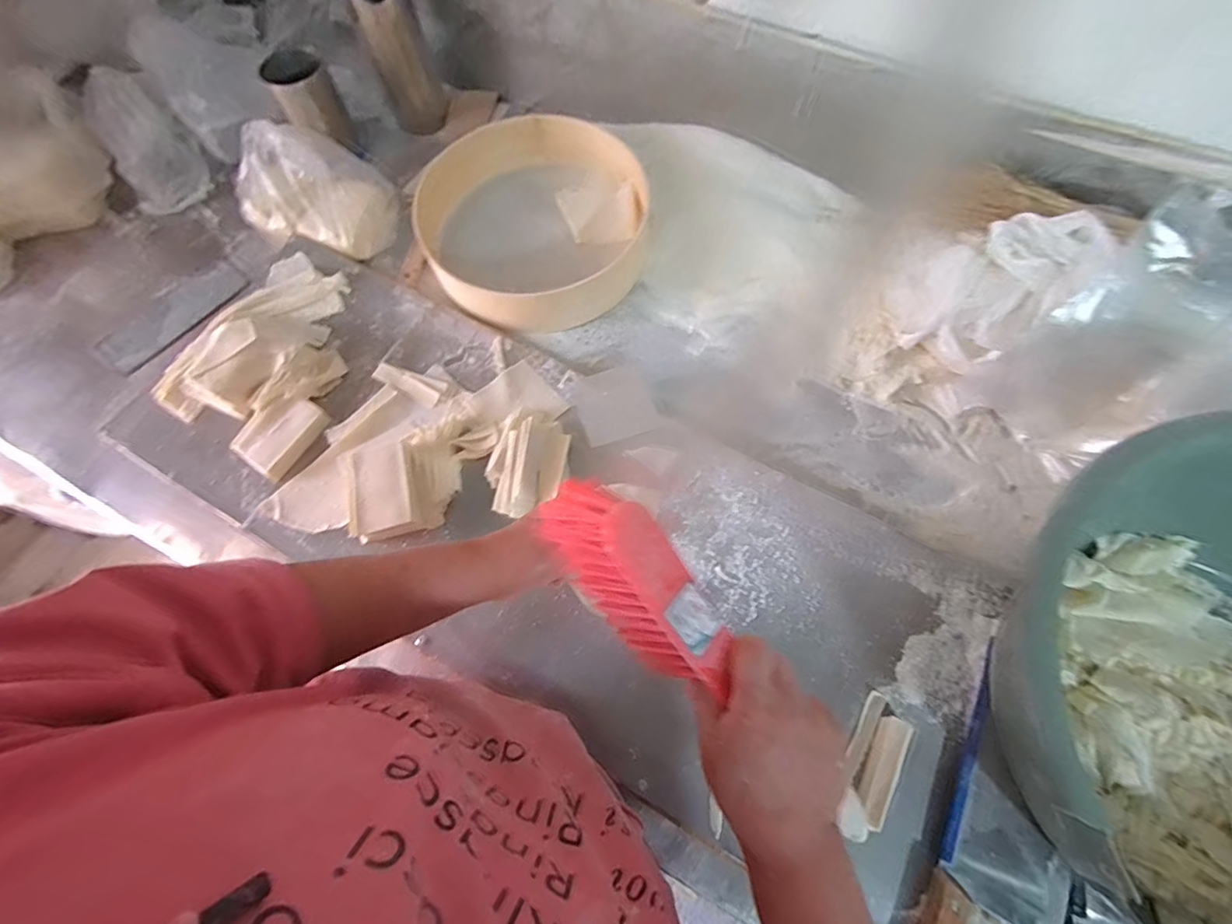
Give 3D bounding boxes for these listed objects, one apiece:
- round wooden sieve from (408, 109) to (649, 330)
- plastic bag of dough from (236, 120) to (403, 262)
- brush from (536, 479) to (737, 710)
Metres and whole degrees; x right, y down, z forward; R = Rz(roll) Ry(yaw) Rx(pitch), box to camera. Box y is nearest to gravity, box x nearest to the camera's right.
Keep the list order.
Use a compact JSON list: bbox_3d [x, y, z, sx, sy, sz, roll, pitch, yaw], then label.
[{"bbox_3d":[-0.102,-0.331,0.704,0.300,0.058,0.308,-1,70,1],"label":"round wooden sieve"},{"bbox_3d":[-0.406,-0.363,0.700,0.194,0.113,0.123,10,70,5],"label":"plastic bag of dough"},{"bbox_3d":[0.013,0.077,0.333,0.050,0.062,0.147,-38,101,-16],"label":"brush"}]

